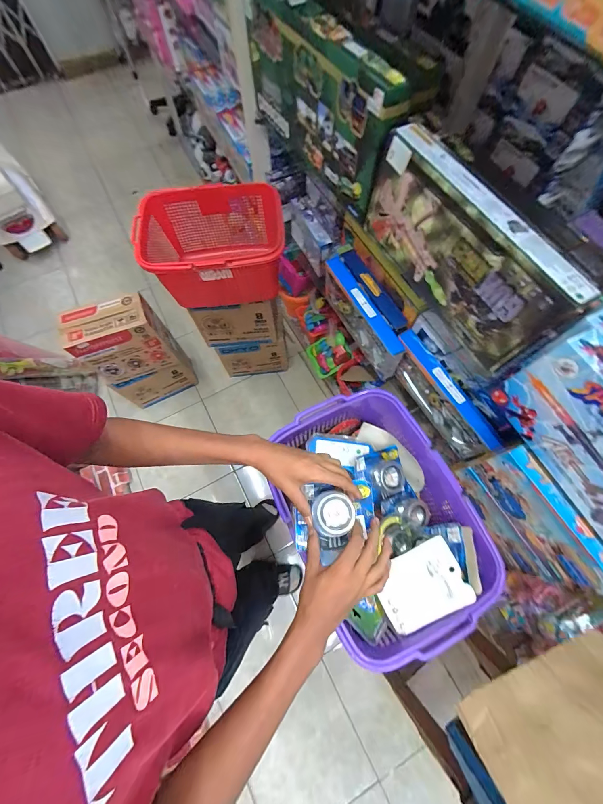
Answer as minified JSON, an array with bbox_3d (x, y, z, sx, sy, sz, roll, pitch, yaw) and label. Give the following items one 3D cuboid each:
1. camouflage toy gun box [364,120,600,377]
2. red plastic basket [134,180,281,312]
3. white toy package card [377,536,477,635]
[{"bbox_3d":[0.287,-0.278,0.580,0.068,0.206,0.446,-27,72,-9],"label":"camouflage toy gun box"},{"bbox_3d":[-0.264,-0.462,0.937,0.442,0.229,0.304,-7,70,-2],"label":"red plastic basket"},{"bbox_3d":[0.192,0.296,0.491,0.134,0.009,0.103,-28,81,1],"label":"white toy package card"}]

